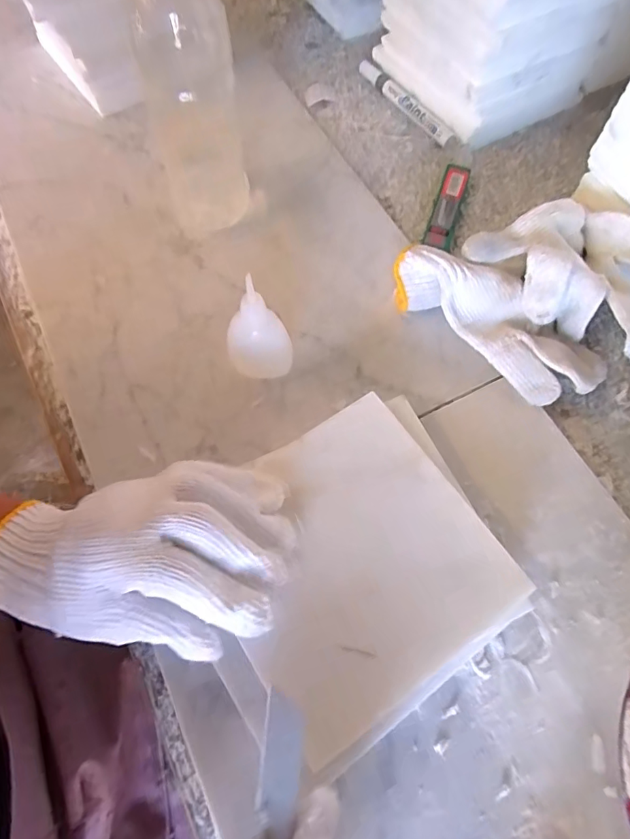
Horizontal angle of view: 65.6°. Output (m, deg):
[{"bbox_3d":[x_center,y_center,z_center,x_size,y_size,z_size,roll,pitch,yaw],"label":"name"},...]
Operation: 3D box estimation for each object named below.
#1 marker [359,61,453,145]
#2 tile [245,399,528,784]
[{"bbox_3d":[0.089,-0.324,0.497,0.013,0.016,0.141,-30,70,-15],"label":"marker"},{"bbox_3d":[0.021,0.079,0.282,0.146,0.011,0.148,-32,71,-15],"label":"tile"}]

